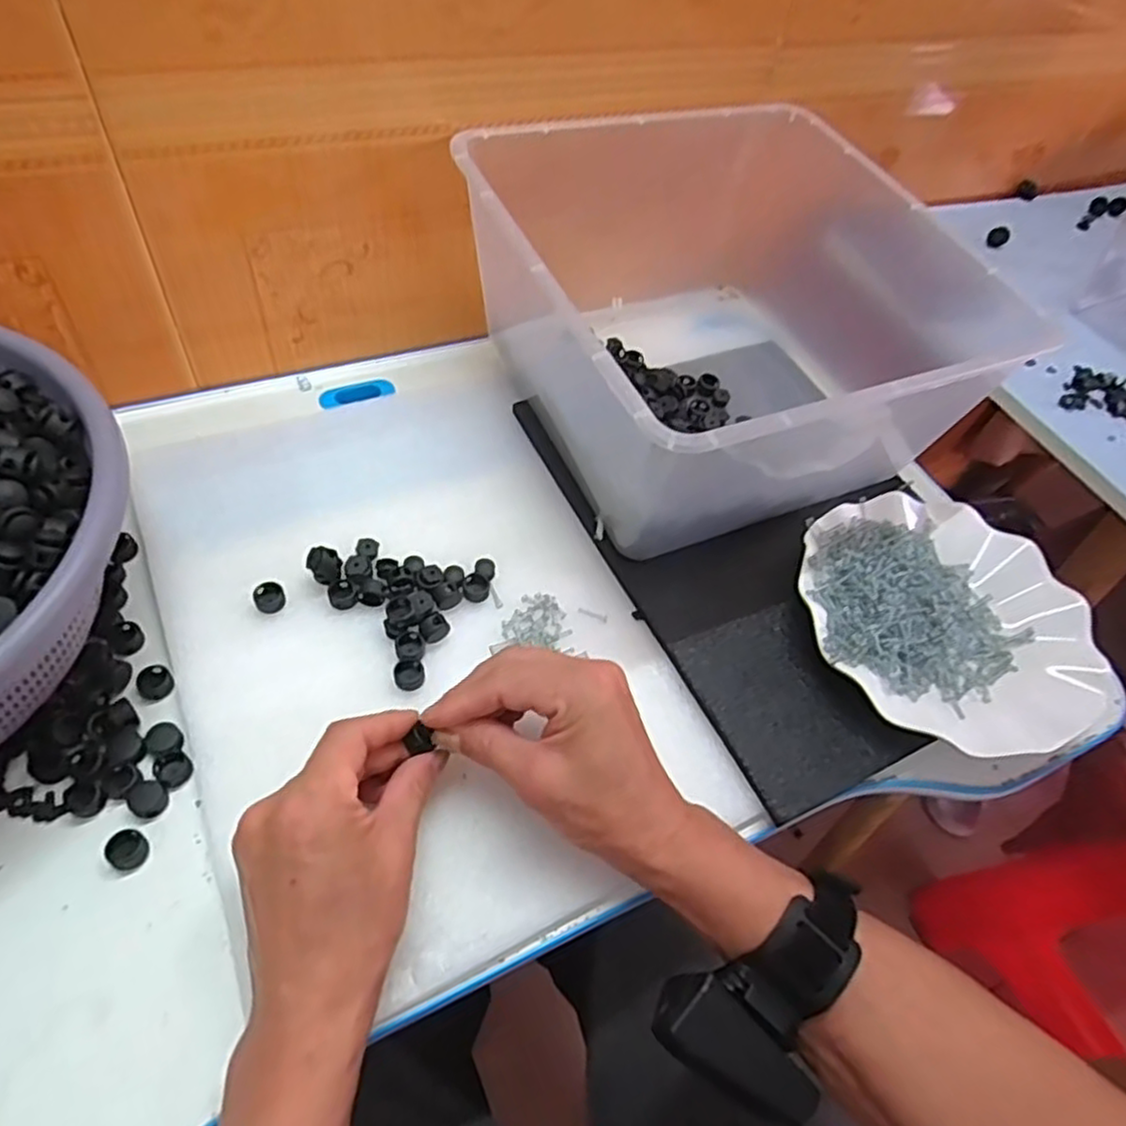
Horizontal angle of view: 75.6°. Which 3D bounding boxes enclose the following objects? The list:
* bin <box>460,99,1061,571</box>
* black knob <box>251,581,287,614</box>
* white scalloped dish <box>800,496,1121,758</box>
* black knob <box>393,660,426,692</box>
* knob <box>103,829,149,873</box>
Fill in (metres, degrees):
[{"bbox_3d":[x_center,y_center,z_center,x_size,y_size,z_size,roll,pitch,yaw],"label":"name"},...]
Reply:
[{"bbox_3d":[0.128,-0.179,0.518,0.337,0.153,0.287,-22,59,-20],"label":"bin"},{"bbox_3d":[-0.173,0.020,0.428,0.017,0.011,0.017,3,55,-4],"label":"black knob"},{"bbox_3d":[0.242,0.033,0.458,0.184,0.021,0.175,3,55,-4],"label":"white scalloped dish"},{"bbox_3d":[-0.087,0.063,0.411,0.017,0.007,0.015,-9,56,-11],"label":"black knob"},{"bbox_3d":[-0.211,0.138,0.350,0.018,0.006,0.018,3,55,-4],"label":"knob"}]

